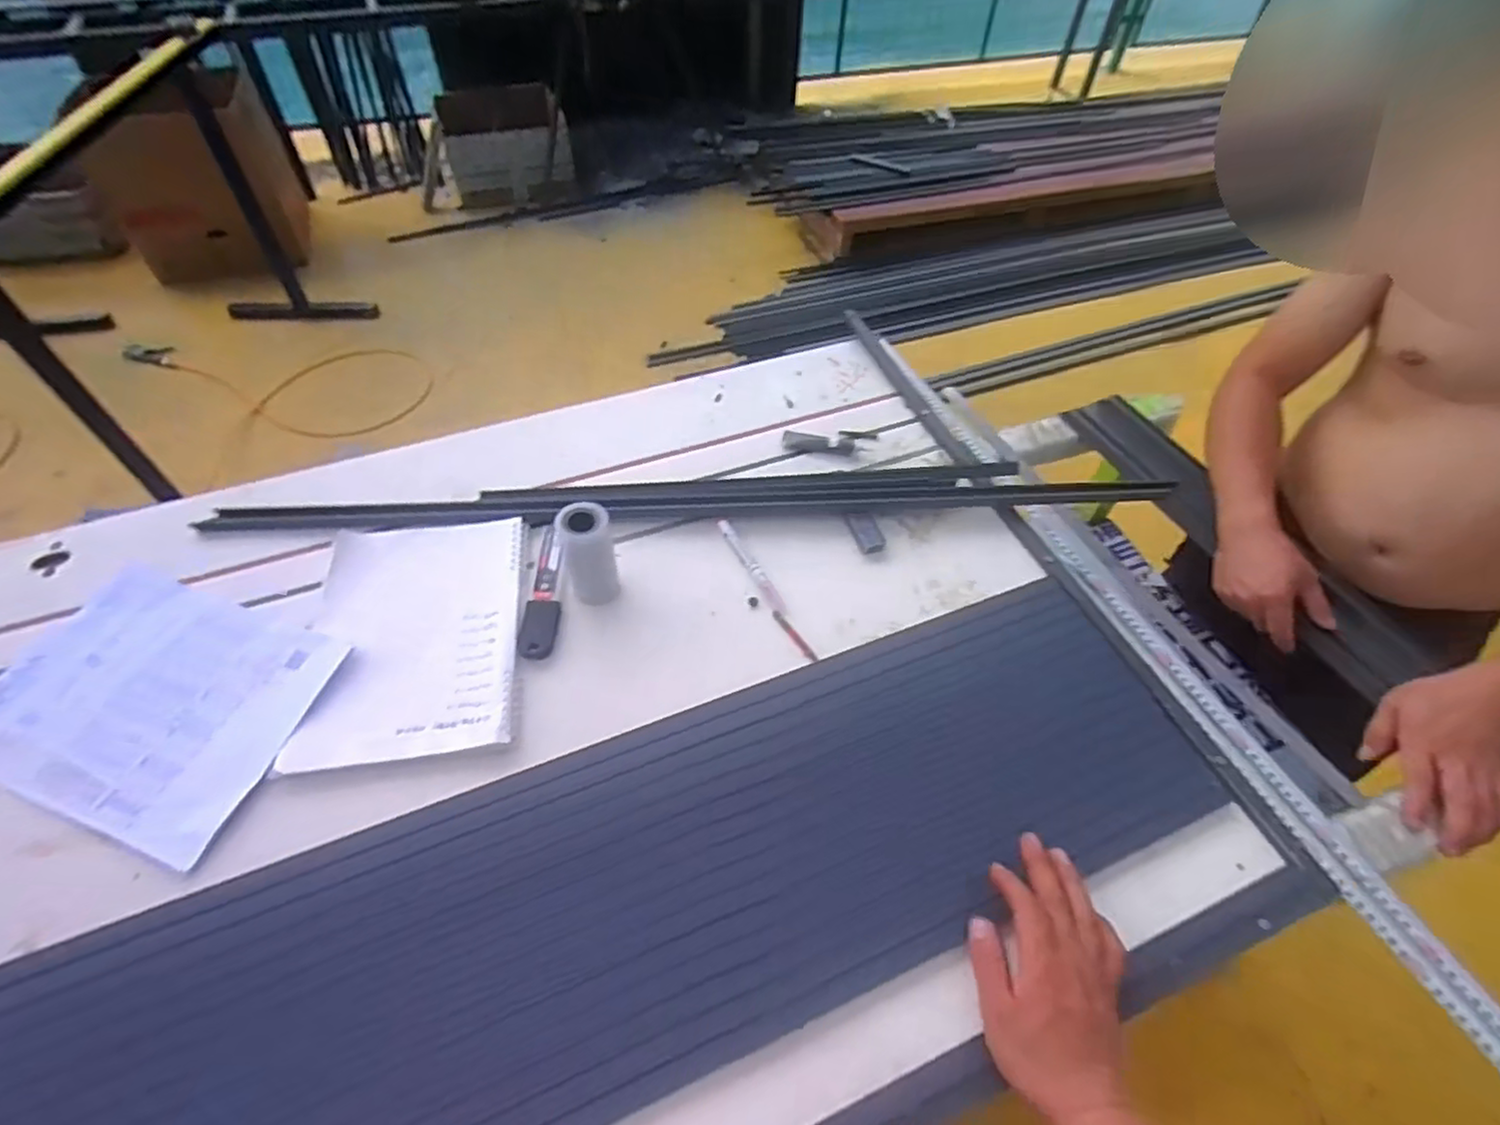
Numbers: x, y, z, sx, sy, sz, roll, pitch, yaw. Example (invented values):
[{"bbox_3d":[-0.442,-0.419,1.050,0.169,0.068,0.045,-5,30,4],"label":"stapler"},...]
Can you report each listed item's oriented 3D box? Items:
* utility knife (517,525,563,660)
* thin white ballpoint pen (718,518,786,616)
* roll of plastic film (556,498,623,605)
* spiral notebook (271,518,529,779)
[{"bbox_3d":[-0.207,0.027,0.710,0.033,0.015,0.158,1,52,-2],"label":"utility knife"},{"bbox_3d":[0.001,0.002,0.742,0.014,0.008,0.133,-23,56,-19],"label":"thin white ballpoint pen"},{"bbox_3d":[-0.156,-0.007,0.678,0.049,0.102,0.051,2,52,-2],"label":"roll of plastic film"},{"bbox_3d":[-0.320,0.067,0.670,0.187,0.017,0.255,-7,55,-6],"label":"spiral notebook"}]

